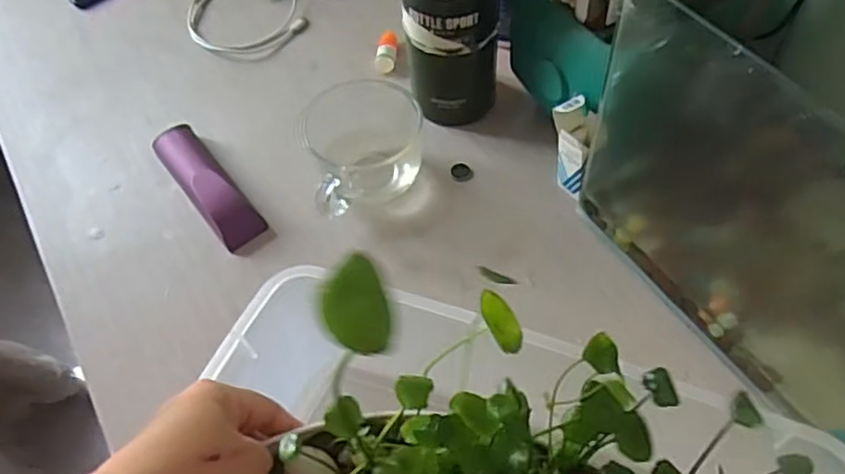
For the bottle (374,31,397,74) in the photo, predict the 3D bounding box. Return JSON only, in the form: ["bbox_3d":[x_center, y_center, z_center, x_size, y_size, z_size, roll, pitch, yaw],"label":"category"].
[{"bbox_3d":[-0.038,-0.207,0.735,0.022,0.016,0.055,4,68,7],"label":"bottle"}]

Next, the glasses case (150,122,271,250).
[{"bbox_3d":[-0.206,-0.052,0.638,0.042,0.034,0.150,-35,60,-18],"label":"glasses case"}]

